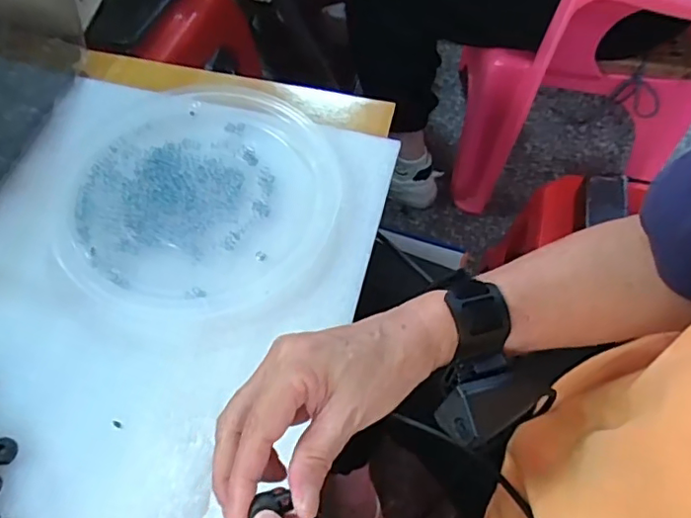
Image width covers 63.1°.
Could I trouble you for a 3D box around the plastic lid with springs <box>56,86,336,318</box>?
[{"bbox_3d":[-0.131,-0.065,0.511,0.241,0.013,0.248,1,58,-1],"label":"plastic lid with springs"}]

